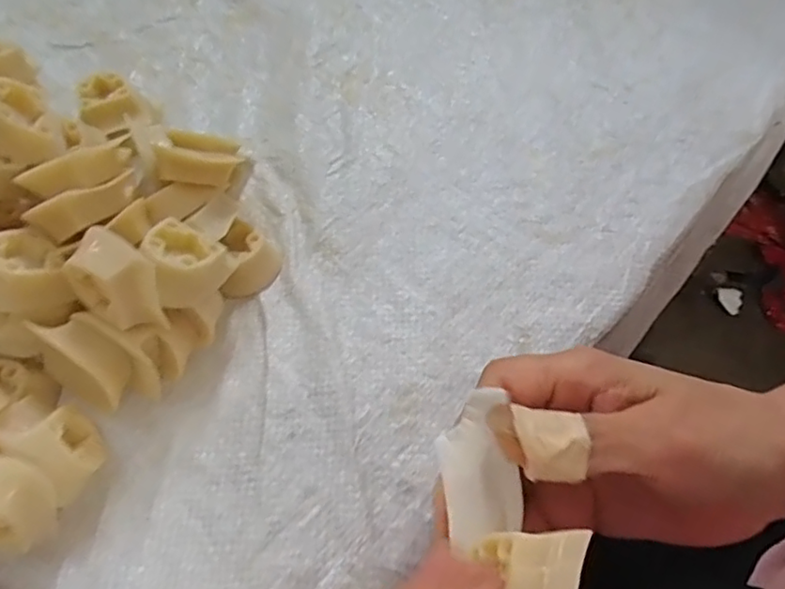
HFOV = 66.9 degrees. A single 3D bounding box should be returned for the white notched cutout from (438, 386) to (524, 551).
[{"bbox_3d":[0.028,0.056,0.195,0.027,0.009,0.046,3,69,-19],"label":"white notched cutout"}]

